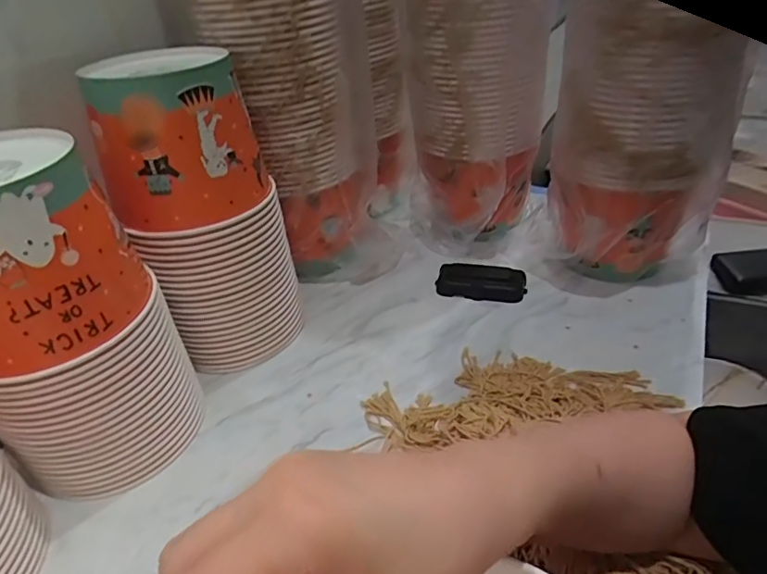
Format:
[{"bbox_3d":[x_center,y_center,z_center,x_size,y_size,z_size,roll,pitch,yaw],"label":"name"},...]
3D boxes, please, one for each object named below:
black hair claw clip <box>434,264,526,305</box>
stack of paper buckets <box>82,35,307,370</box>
[{"bbox_3d":[0.121,-0.008,0.654,0.108,0.028,0.047,7,37,18],"label":"black hair claw clip"},{"bbox_3d":[-0.178,-0.067,0.537,0.150,0.305,0.121,-18,37,-15],"label":"stack of paper buckets"}]

